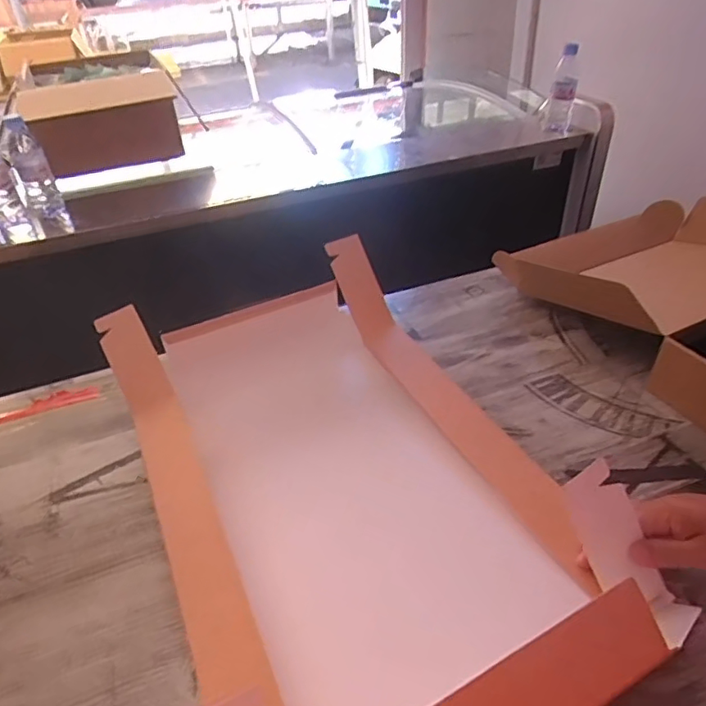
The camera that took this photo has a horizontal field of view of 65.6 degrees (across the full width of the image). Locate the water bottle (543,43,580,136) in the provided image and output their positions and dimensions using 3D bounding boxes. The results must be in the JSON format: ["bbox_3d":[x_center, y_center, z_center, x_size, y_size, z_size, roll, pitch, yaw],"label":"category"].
[{"bbox_3d":[0.499,-0.614,1.319,0.067,0.213,0.053,10,41,17],"label":"water bottle"}]

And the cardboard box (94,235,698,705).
[{"bbox_3d":[-0.017,0.117,0.590,0.405,0.113,0.604,-19,41,-18],"label":"cardboard box"}]

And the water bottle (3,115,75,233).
[{"bbox_3d":[-0.573,-0.310,1.003,0.057,0.210,0.073,-24,43,-23],"label":"water bottle"}]

